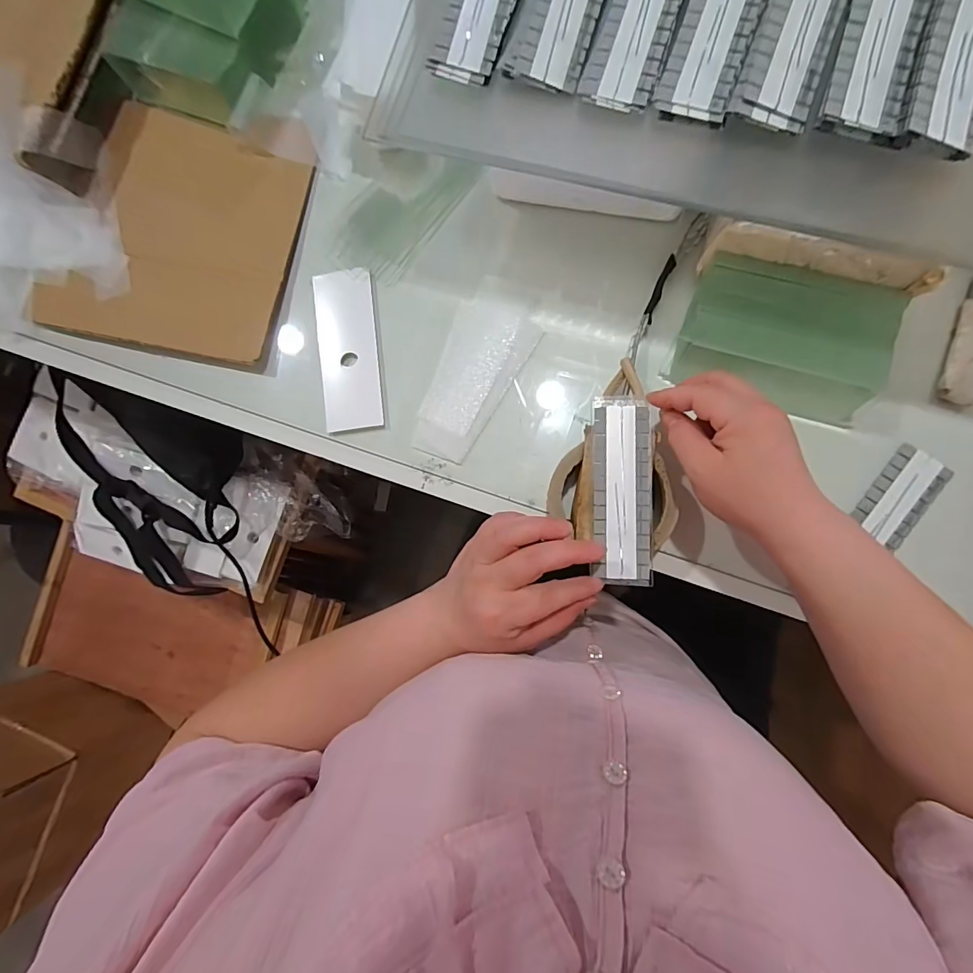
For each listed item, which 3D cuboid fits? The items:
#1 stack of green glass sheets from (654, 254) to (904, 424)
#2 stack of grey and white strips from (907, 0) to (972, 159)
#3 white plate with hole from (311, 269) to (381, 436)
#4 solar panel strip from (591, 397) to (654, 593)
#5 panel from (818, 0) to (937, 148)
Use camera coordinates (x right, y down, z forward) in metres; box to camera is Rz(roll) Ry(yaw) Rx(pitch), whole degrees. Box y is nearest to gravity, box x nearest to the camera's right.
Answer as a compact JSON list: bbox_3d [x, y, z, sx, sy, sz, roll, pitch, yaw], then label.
[{"bbox_3d":[0.227,-0.114,0.352,0.145,0.042,0.091,15,86,8],"label":"stack of green glass sheets"},{"bbox_3d":[0.268,-0.249,0.253,0.042,0.013,0.137,20,87,9],"label":"stack of grey and white strips"},{"bbox_3d":[-0.125,-0.123,0.411,0.052,0.004,0.145,-7,84,6],"label":"white plate with hole"},{"bbox_3d":[0.101,0.002,0.335,0.042,0.004,0.137,-1,83,7],"label":"solar panel strip"},{"bbox_3d":[0.230,-0.263,0.260,0.045,0.006,0.134,15,87,8],"label":"panel"}]

